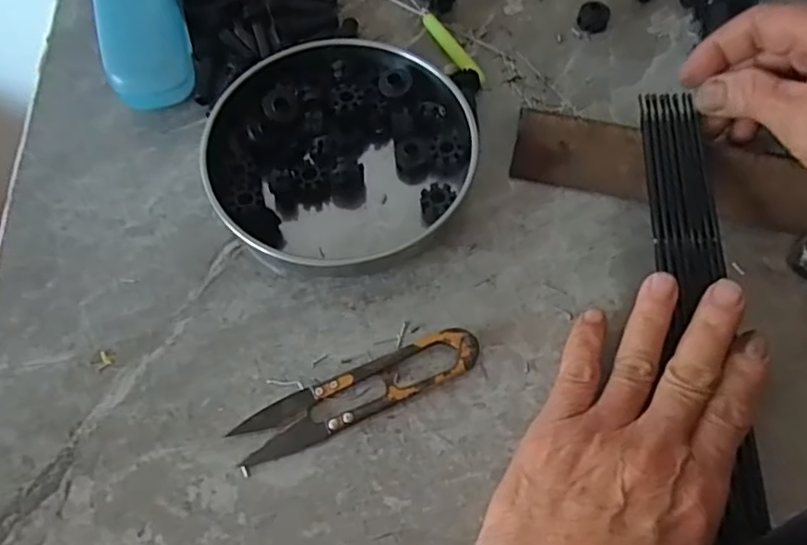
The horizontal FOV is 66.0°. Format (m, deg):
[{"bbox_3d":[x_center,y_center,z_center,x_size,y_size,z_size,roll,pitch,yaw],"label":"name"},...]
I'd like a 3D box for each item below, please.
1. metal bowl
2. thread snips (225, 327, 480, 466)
[{"bbox_3d":[-0.034,-0.067,0.336,0.135,0.031,0.132,0,64,0],"label":"metal bowl"},{"bbox_3d":[-0.020,0.056,0.286,0.115,0.008,0.024,-21,65,-10],"label":"thread snips"}]

